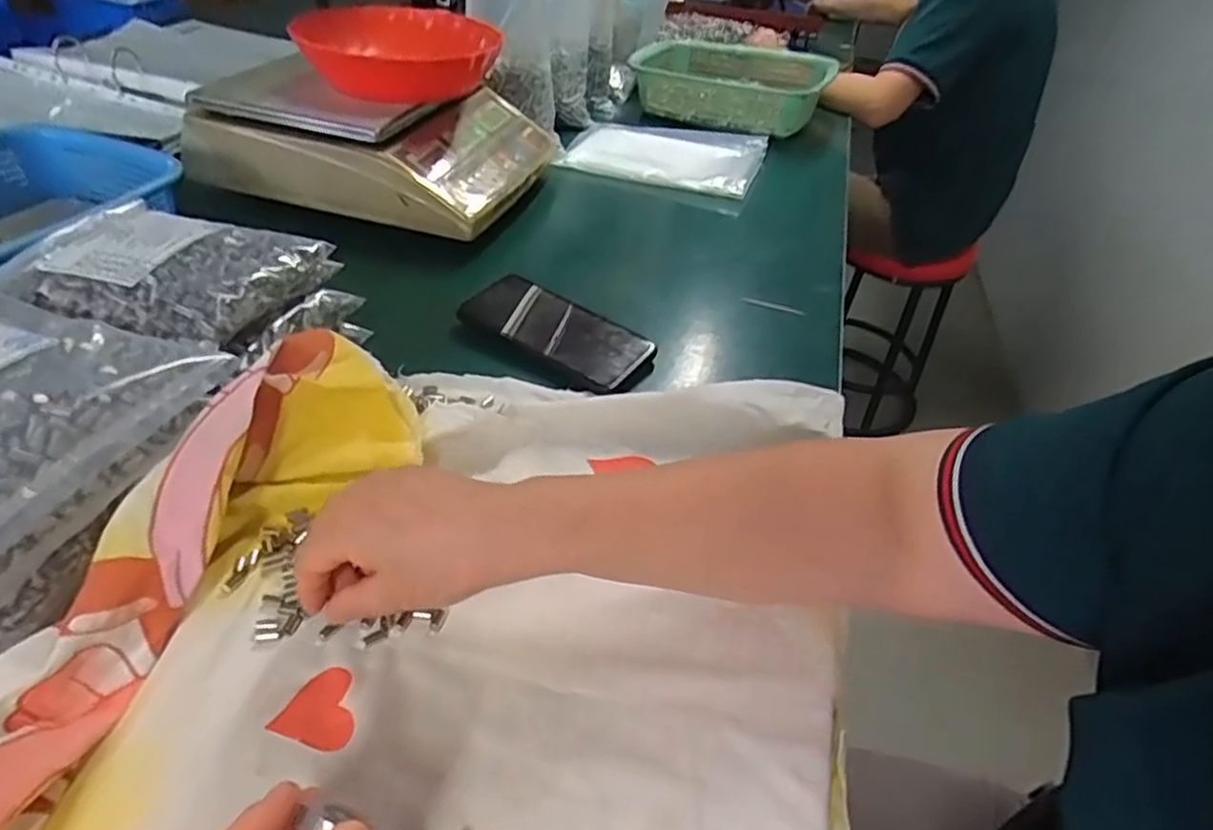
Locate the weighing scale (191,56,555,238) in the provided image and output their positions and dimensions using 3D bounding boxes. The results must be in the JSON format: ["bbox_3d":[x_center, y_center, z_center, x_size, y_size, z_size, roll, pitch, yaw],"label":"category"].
[{"bbox_3d":[-0.248,-0.322,0.782,0.325,0.098,0.275,14,41,8],"label":"weighing scale"}]

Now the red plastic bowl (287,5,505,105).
[{"bbox_3d":[-0.209,-0.382,0.730,0.181,0.053,0.166,4,41,-3],"label":"red plastic bowl"}]

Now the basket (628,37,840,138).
[{"bbox_3d":[0.197,-0.530,1.089,0.295,0.067,0.265,21,43,15],"label":"basket"}]

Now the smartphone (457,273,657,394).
[{"bbox_3d":[-0.044,-0.071,0.577,0.161,0.016,0.075,25,44,19],"label":"smartphone"}]

